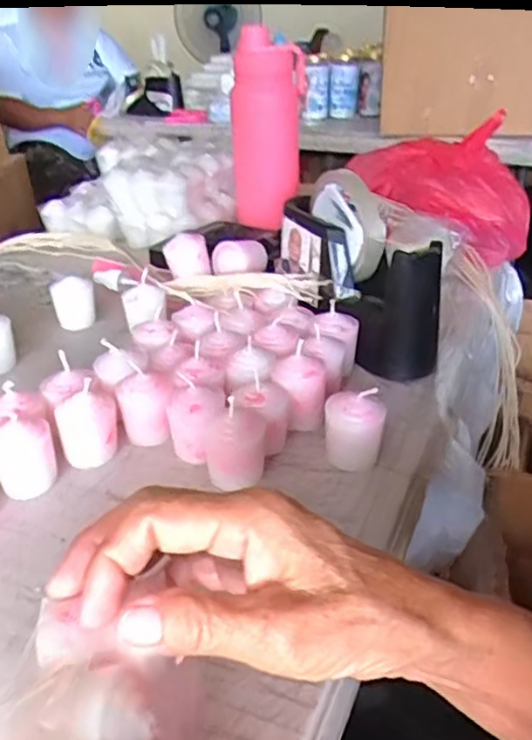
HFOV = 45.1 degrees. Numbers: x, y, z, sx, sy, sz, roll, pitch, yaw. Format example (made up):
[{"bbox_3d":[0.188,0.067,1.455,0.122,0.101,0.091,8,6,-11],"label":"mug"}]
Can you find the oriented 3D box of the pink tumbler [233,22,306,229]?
[{"bbox_3d":[0.003,-0.306,0.837,0.093,0.285,0.095,2,56,-3],"label":"pink tumbler"}]

